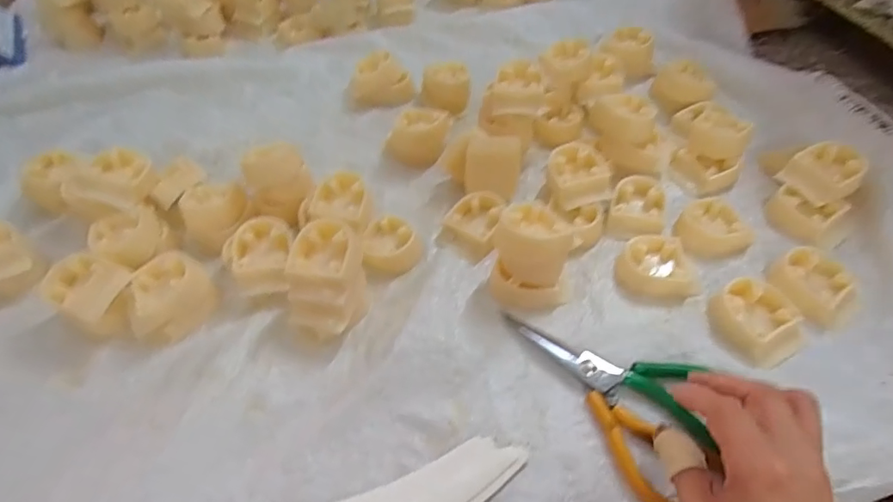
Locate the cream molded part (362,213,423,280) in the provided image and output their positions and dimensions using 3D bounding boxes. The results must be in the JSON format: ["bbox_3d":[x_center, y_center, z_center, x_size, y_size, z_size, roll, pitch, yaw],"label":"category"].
[{"bbox_3d":[-0.047,-0.008,0.428,0.047,0.021,0.052,-10,52,-4],"label":"cream molded part"}]

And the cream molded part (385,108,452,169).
[{"bbox_3d":[-0.030,-0.115,0.508,0.061,0.039,0.049,14,54,14],"label":"cream molded part"}]

